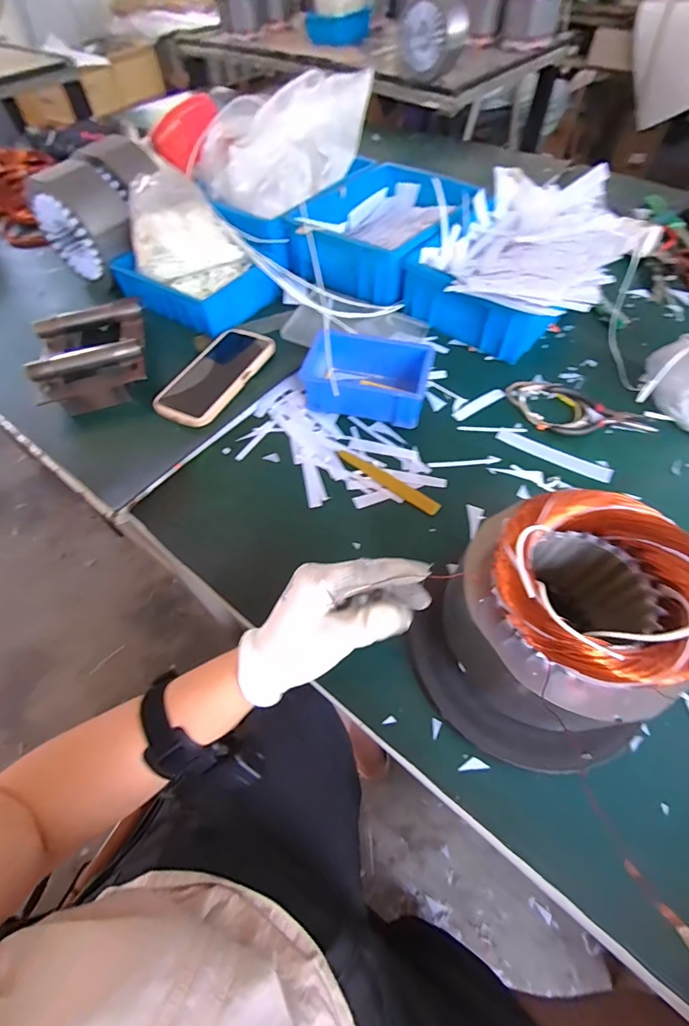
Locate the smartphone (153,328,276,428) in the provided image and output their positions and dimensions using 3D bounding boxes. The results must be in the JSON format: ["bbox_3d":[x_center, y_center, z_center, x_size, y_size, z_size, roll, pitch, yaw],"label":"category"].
[{"bbox_3d":[-0.166,-0.180,0.547,0.085,0.014,0.174,25,62,14],"label":"smartphone"}]

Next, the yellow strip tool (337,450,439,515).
[{"bbox_3d":[0.047,-0.037,0.468,0.130,0.005,0.016,35,65,19],"label":"yellow strip tool"}]

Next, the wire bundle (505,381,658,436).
[{"bbox_3d":[0.284,-0.132,0.517,0.158,0.012,0.089,5,59,3],"label":"wire bundle"}]

